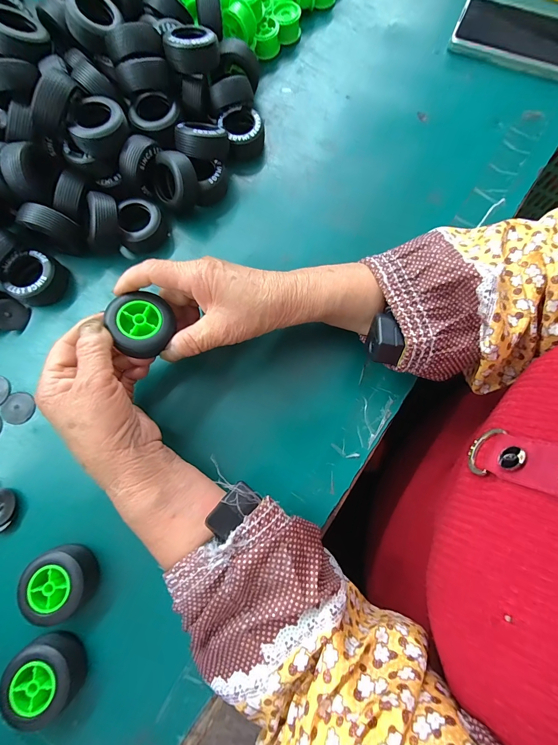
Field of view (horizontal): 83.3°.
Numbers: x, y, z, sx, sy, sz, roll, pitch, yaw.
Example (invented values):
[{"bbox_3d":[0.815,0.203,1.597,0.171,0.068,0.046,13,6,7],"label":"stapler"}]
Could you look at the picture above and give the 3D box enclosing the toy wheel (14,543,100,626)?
[{"bbox_3d":[-0.166,0.159,0.238,0.046,0.023,0.046,0,77,1],"label":"toy wheel"}]

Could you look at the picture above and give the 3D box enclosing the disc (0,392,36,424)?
[{"bbox_3d":[-0.232,0.031,0.277,0.029,0.004,0.027,0,77,1],"label":"disc"}]

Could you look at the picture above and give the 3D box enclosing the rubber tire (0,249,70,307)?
[{"bbox_3d":[-0.229,-0.089,0.294,0.041,0.027,0.048,29,79,7],"label":"rubber tire"}]

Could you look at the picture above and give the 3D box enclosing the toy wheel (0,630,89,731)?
[{"bbox_3d":[-0.166,0.215,0.222,0.046,0.024,0.047,0,77,1],"label":"toy wheel"}]

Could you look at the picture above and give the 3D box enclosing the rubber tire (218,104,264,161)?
[{"bbox_3d":[-0.038,-0.251,0.331,0.044,0.026,0.047,0,77,1],"label":"rubber tire"}]

